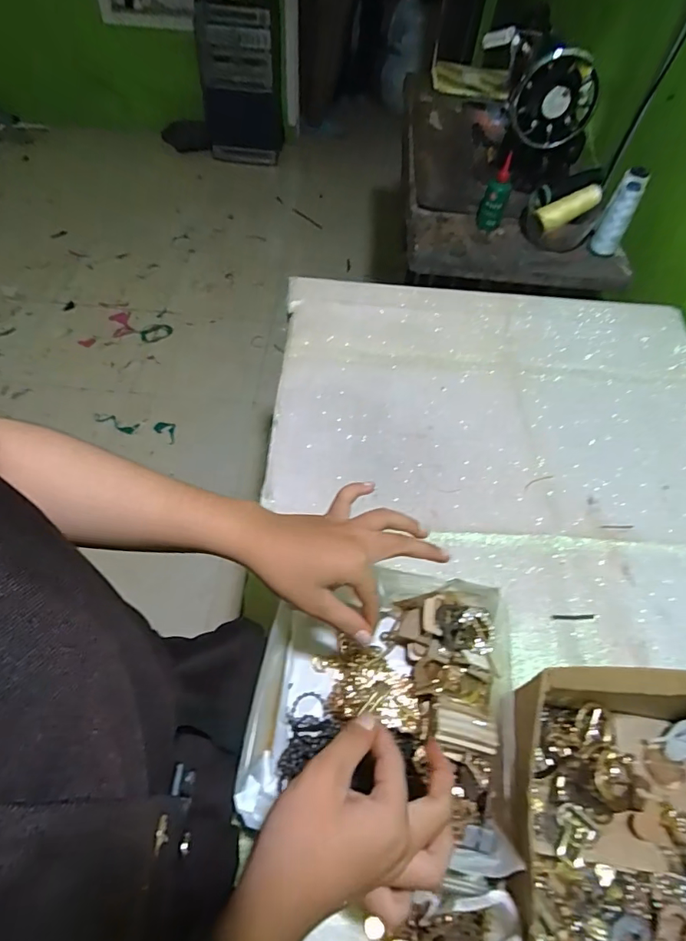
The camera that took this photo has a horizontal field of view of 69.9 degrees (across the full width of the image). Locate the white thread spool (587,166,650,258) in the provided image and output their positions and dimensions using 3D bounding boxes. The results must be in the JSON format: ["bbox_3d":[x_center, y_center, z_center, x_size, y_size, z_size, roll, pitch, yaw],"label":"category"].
[{"bbox_3d":[0.460,-0.426,0.822,0.045,0.133,0.044,1,55,-2],"label":"white thread spool"}]

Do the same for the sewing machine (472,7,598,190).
[{"bbox_3d":[0.361,-0.730,0.939,0.147,0.210,0.378,2,56,-3],"label":"sewing machine"}]

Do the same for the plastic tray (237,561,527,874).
[{"bbox_3d":[0.032,0.184,0.399,0.198,0.074,0.190,9,56,4],"label":"plastic tray"}]

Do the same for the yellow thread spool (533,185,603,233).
[{"bbox_3d":[0.381,-0.442,0.824,0.109,0.031,0.027,-24,57,11],"label":"yellow thread spool"}]

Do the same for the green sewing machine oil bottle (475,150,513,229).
[{"bbox_3d":[0.263,-0.469,0.845,0.044,0.110,0.053,14,56,7],"label":"green sewing machine oil bottle"}]

